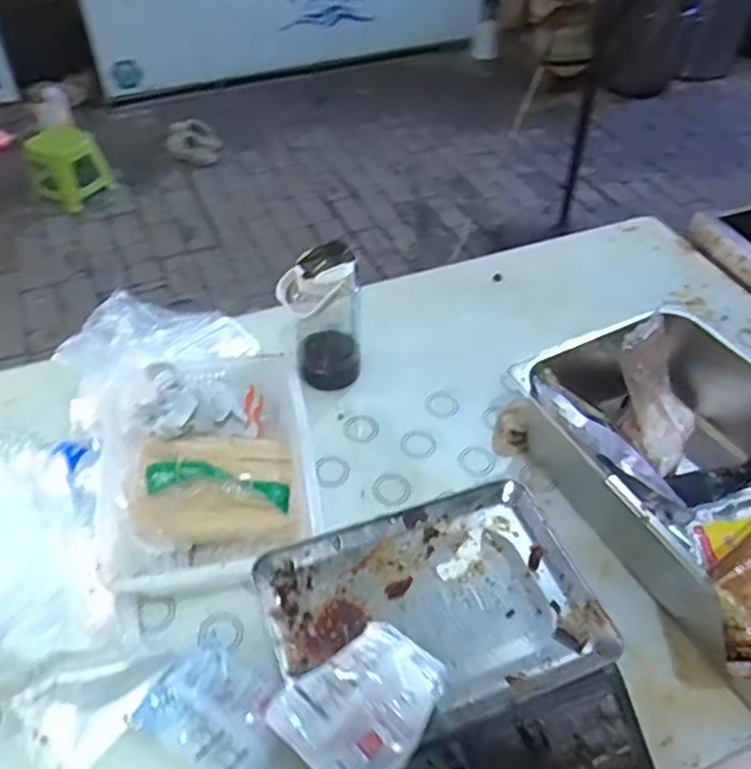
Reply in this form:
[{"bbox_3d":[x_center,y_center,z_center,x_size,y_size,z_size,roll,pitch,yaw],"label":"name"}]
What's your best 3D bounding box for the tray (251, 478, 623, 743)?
[{"bbox_3d":[0.064,0.235,0.735,0.334,0.028,0.229,-17,50,-15],"label":"tray"}]

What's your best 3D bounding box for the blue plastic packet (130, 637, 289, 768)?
[{"bbox_3d":[-0.167,0.356,0.747,0.160,0.022,0.111,26,51,22],"label":"blue plastic packet"}]

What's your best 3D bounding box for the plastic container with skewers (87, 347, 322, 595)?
[{"bbox_3d":[-0.222,0.105,0.926,0.283,0.088,0.359,-14,48,-14],"label":"plastic container with skewers"}]

